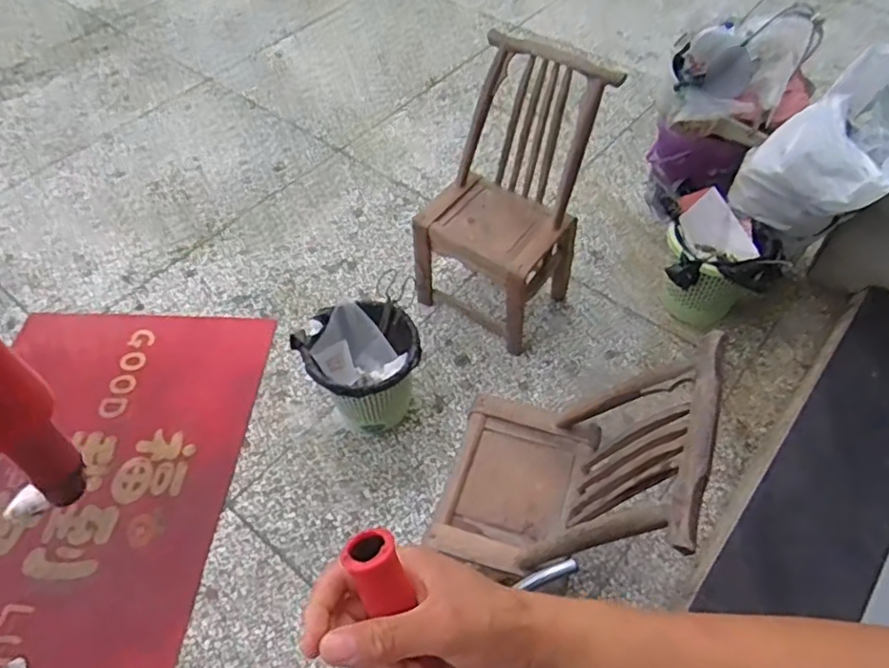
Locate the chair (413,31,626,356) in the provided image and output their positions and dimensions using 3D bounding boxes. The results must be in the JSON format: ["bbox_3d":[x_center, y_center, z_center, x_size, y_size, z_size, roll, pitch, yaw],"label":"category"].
[{"bbox_3d":[0.170,-0.355,1.752,0.390,0.660,0.424,28,57,20],"label":"chair"}]

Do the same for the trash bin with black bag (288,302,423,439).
[{"bbox_3d":[-0.208,0.096,1.673,0.285,0.282,0.246,-19,55,-12],"label":"trash bin with black bag"}]

